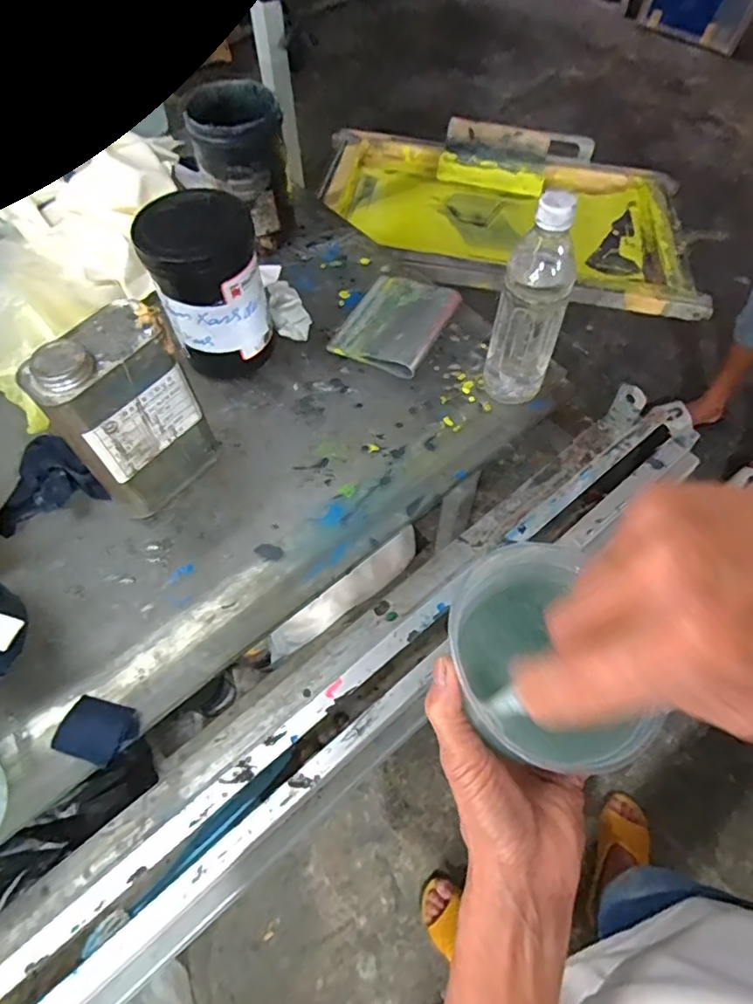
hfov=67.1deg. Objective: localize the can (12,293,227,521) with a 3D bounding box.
[{"bbox_3d":[-0.214,-0.074,0.494,0.064,0.175,0.112,37,67,20],"label":"can"}]

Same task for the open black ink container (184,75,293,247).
[{"bbox_3d":[-0.162,-0.404,0.696,0.104,0.149,0.117,-18,61,-10],"label":"open black ink container"}]

